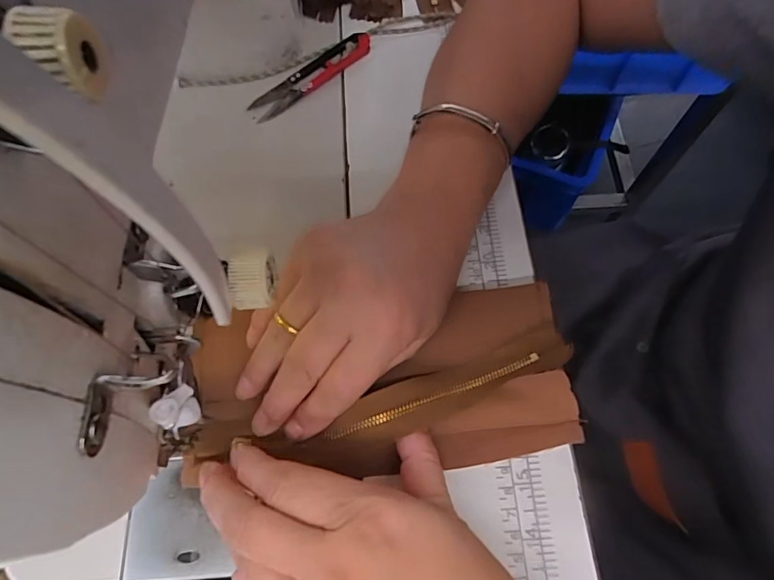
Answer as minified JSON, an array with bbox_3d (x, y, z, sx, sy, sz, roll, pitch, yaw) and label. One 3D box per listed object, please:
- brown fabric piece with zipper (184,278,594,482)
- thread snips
[{"bbox_3d":[-0.006,0.048,0.261,0.207,0.016,0.095,-5,67,1],"label":"brown fabric piece with zipper"},{"bbox_3d":[-0.056,-0.160,0.352,0.104,0.008,0.023,-40,72,-14],"label":"thread snips"}]

